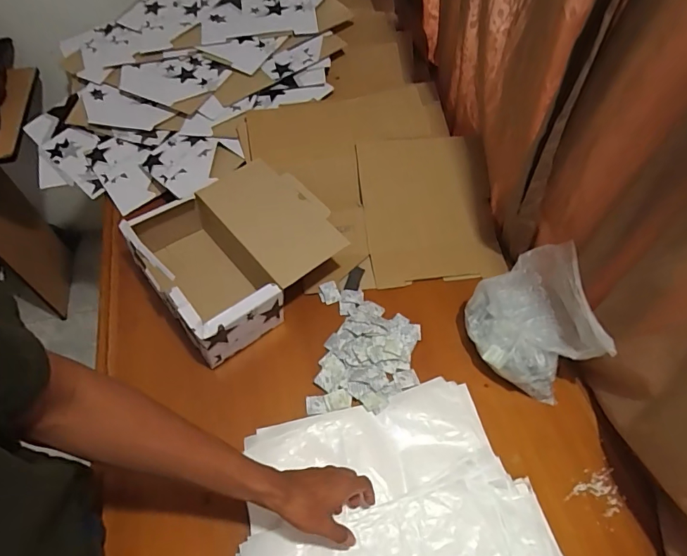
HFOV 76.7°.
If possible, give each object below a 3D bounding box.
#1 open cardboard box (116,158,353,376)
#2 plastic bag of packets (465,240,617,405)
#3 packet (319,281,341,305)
[{"bbox_3d":[-0.196,-0.058,0.796,0.304,0.110,0.316,-34,63,-23],"label":"open cardboard box"},{"bbox_3d":[0.295,0.064,0.689,0.151,0.147,0.200,-4,56,-6],"label":"plastic bag of packets"},{"bbox_3d":[-0.024,0.026,0.806,0.030,0.009,0.039,-20,59,-16],"label":"packet"}]

